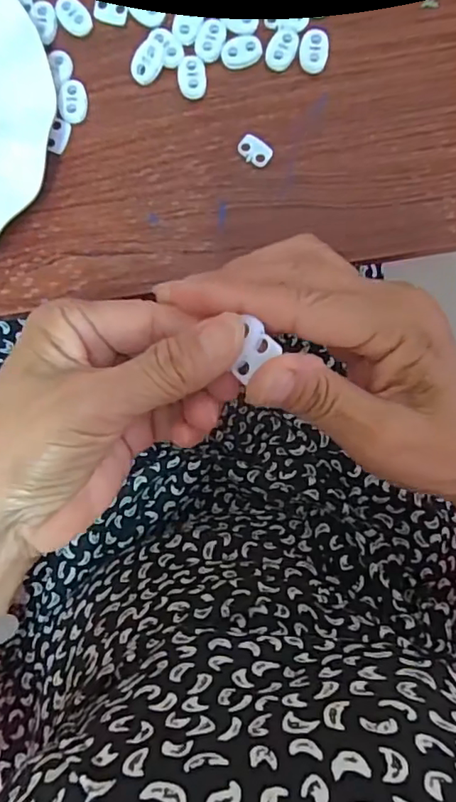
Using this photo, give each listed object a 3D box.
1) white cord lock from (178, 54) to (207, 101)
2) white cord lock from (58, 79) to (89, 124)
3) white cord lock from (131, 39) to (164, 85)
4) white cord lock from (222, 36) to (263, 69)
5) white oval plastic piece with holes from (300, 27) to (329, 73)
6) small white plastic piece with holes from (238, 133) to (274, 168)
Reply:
[{"bbox_3d":[-0.020,-0.181,0.310,0.015,0.004,0.023,-8,89,-1],"label":"white cord lock"},{"bbox_3d":[-0.086,-0.168,0.311,0.015,0.006,0.024,-1,89,-1],"label":"white cord lock"},{"bbox_3d":[-0.044,-0.188,0.309,0.015,0.008,0.023,41,89,0],"label":"white cord lock"},{"bbox_3d":[0.008,-0.194,0.309,0.022,0.004,0.016,-13,89,-1],"label":"white cord lock"},{"bbox_3d":[0.048,-0.194,0.308,0.015,0.005,0.023,12,89,0],"label":"white oval plastic piece with holes"},{"bbox_3d":[0.015,-0.140,0.311,0.020,0.004,0.014,30,89,0],"label":"small white plastic piece with holes"}]

